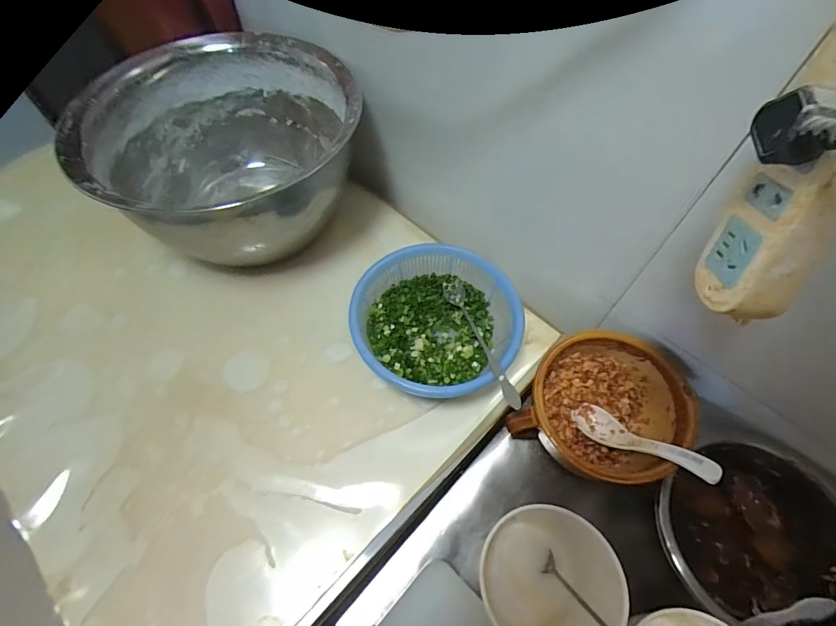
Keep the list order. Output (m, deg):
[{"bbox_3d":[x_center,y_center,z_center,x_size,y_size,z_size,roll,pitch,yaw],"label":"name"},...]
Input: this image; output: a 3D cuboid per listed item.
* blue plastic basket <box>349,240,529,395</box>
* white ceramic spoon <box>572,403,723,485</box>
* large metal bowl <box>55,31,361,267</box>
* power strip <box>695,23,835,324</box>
[{"bbox_3d":[0.019,0.012,0.472,0.171,0.068,0.178,1,60,-2],"label":"blue plastic basket"},{"bbox_3d":[0.218,0.126,0.415,0.033,0.138,0.026,-38,113,-21],"label":"white ceramic spoon"},{"bbox_3d":[-0.228,-0.198,0.543,0.300,0.165,0.300,1,60,-2],"label":"large metal bowl"},{"bbox_3d":[0.190,-0.071,0.200,0.030,0.162,0.054,8,38,2],"label":"power strip"}]

